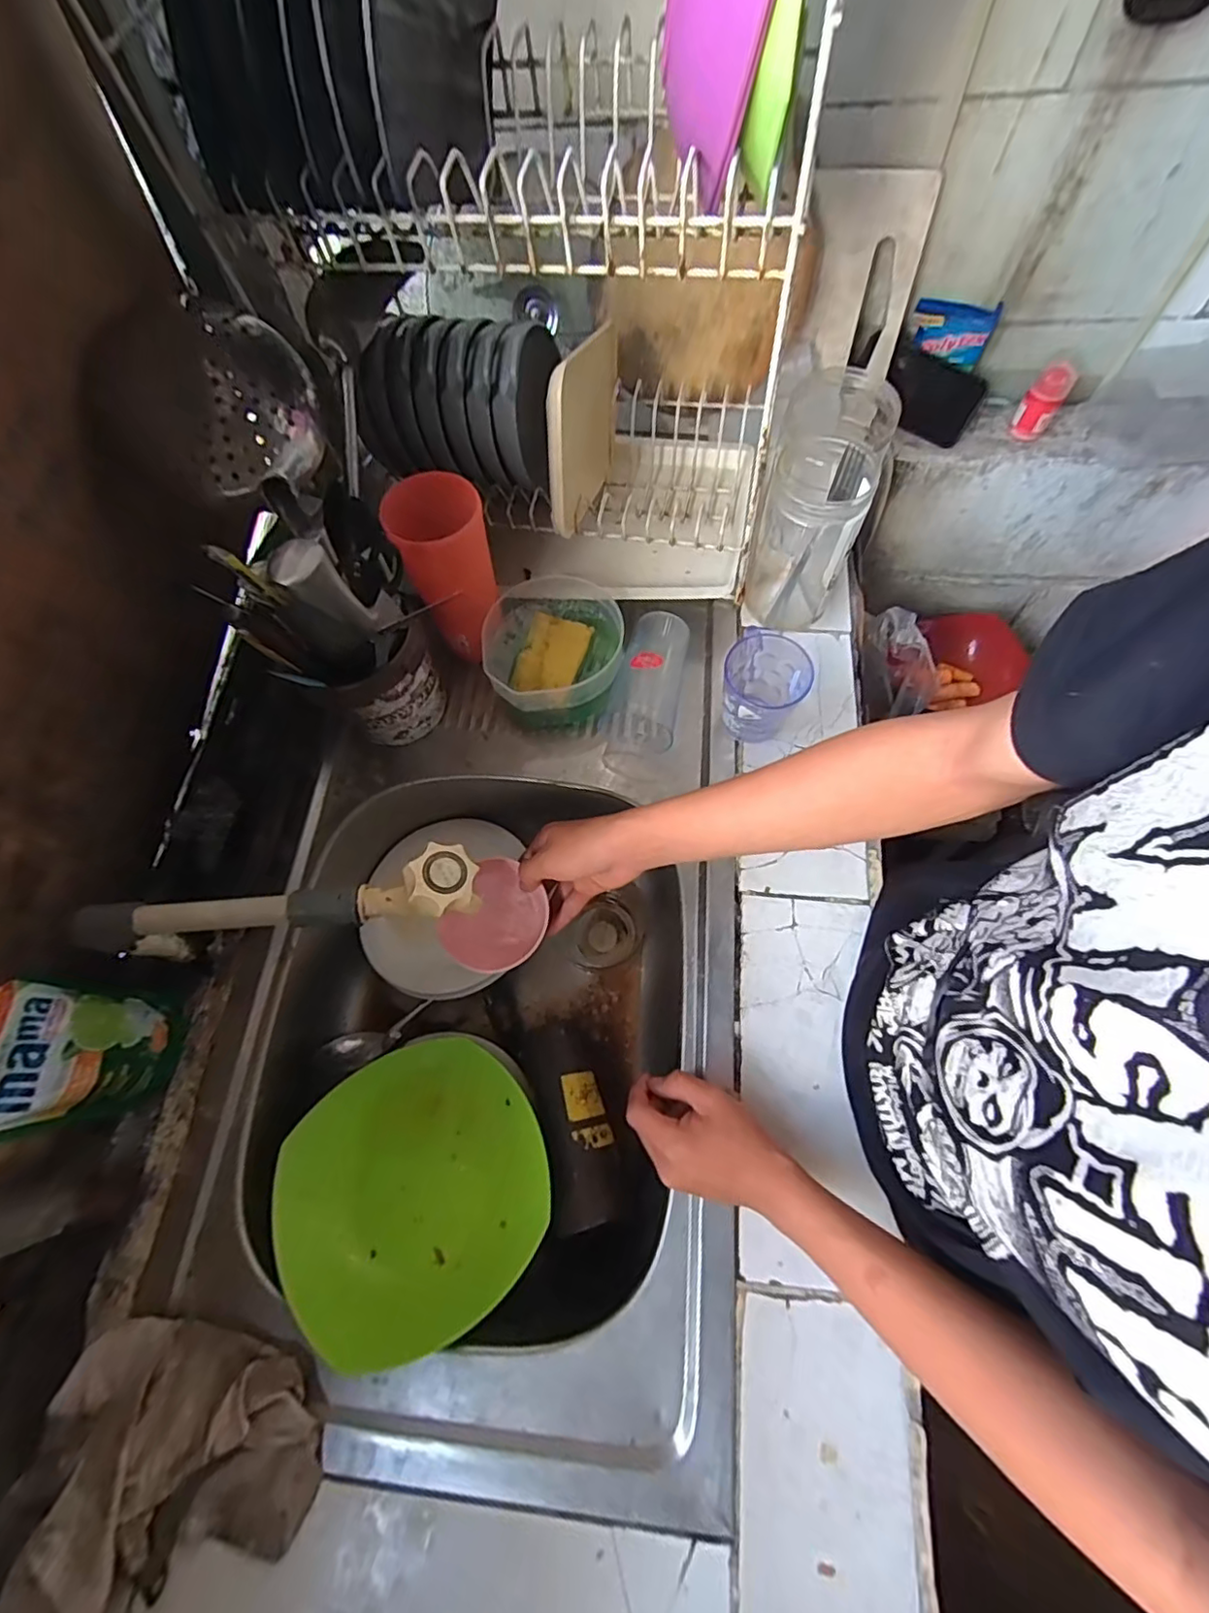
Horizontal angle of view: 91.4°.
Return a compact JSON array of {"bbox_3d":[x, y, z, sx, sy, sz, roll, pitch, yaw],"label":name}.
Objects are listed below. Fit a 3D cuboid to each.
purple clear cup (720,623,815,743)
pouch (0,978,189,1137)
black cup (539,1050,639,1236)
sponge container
[{"bbox_3d":[0.147,-0.110,0.572,0.077,0.084,0.076,36,74,16],"label":"purple clear cup"},{"bbox_3d":[-0.405,0.195,0.459,0.044,0.158,0.101,-1,68,3],"label":"pouch"},{"bbox_3d":[-0.016,0.301,0.551,0.078,0.067,0.133,-15,68,-3],"label":"black cup"},{"bbox_3d":[-0.053,-0.168,0.632,0.139,0.071,0.162,6,69,6],"label":"sponge container"}]

